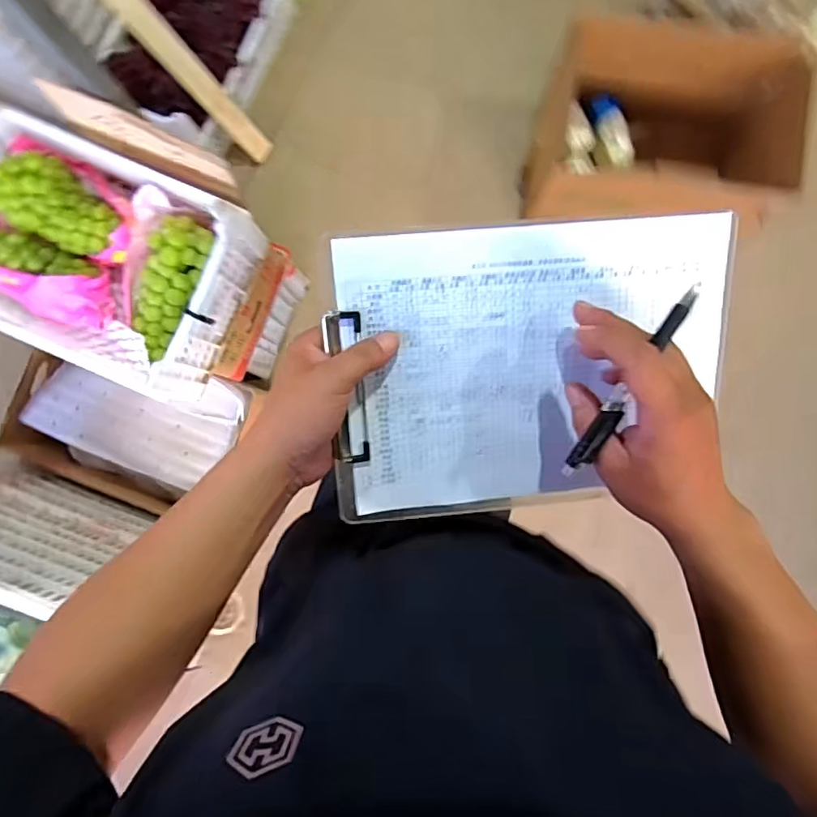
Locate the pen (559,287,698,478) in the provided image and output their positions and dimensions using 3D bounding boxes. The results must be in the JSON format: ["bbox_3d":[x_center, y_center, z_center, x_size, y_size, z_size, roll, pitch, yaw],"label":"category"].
[{"bbox_3d":[0.145,-0.016,0.363,0.016,0.009,0.144,30,102,2],"label":"pen"}]

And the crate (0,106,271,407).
[{"bbox_3d":[-0.531,-0.256,0.906,0.477,0.171,0.320,24,88,2],"label":"crate"}]

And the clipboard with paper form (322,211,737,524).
[{"bbox_3d":[0.096,-0.025,0.424,0.300,0.008,0.220,-4,106,-5],"label":"clipboard with paper form"}]

